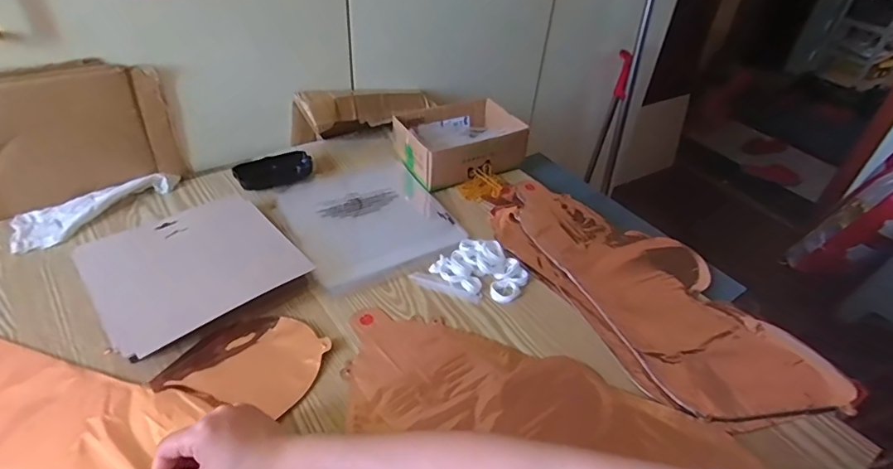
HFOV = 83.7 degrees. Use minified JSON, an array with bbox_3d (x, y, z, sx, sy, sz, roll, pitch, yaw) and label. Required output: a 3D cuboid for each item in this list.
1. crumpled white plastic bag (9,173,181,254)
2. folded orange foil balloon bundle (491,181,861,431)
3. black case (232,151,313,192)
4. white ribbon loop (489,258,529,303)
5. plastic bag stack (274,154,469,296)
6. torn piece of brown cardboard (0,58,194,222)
[{"bbox_3d":[-0.448,-0.035,0.648,0.194,0.026,0.075,-24,48,-29],"label":"crumpled white plastic bag"},{"bbox_3d":[0.246,0.064,0.630,0.225,0.035,0.441,-20,46,-26],"label":"folded orange foil balloon bundle"},{"bbox_3d":[-0.259,-0.096,0.746,0.106,0.024,0.060,-25,49,-30],"label":"black case"},{"bbox_3d":[0.076,0.057,0.611,0.036,0.014,0.061,25,45,22],"label":"white ribbon loop"},{"bbox_3d":[-0.112,-0.034,0.696,0.206,0.016,0.227,-19,46,-26],"label":"plastic bag stack"},{"bbox_3d":[-0.485,-0.112,0.614,0.272,0.181,0.016,-23,48,-29],"label":"torn piece of brown cardboard"}]

